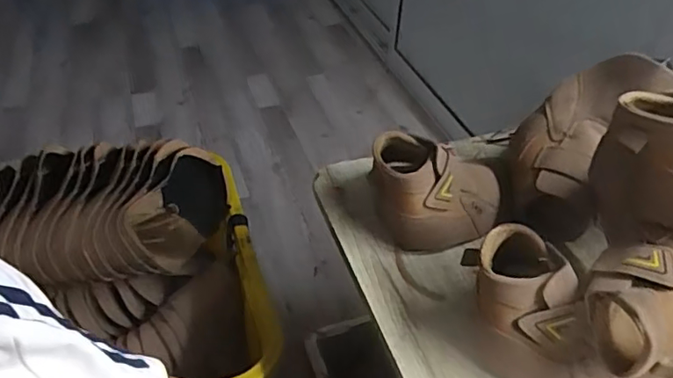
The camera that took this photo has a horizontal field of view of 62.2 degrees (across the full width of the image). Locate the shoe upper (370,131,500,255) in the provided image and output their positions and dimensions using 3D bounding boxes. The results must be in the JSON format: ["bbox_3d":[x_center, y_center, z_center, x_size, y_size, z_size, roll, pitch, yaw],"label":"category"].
[{"bbox_3d":[0.128,0.004,0.676,0.168,0.107,0.097,0,42,-2],"label":"shoe upper"}]

